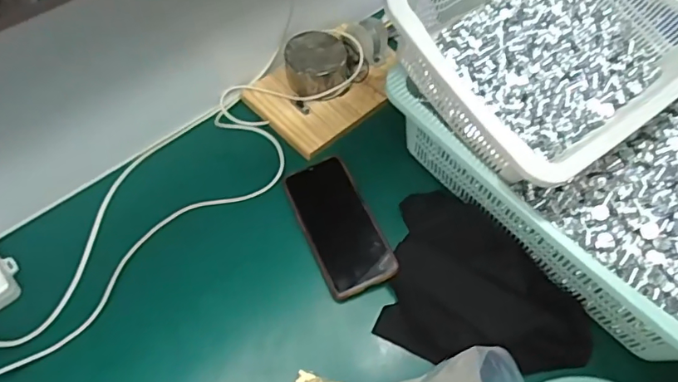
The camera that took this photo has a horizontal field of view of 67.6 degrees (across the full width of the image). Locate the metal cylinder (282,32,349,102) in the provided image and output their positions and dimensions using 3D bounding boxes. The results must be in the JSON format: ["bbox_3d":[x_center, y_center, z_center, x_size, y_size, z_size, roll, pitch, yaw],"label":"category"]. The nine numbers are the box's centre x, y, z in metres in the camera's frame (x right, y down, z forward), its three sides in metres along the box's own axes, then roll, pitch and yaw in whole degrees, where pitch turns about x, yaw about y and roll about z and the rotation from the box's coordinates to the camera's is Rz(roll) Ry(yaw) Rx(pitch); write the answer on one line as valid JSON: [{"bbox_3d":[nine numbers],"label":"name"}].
[{"bbox_3d":[-0.028,-0.163,0.659,0.078,0.053,0.078,-5,55,-1],"label":"metal cylinder"}]

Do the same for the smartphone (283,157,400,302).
[{"bbox_3d":[0.000,0.037,0.566,0.076,0.006,0.161,-23,63,-8],"label":"smartphone"}]

